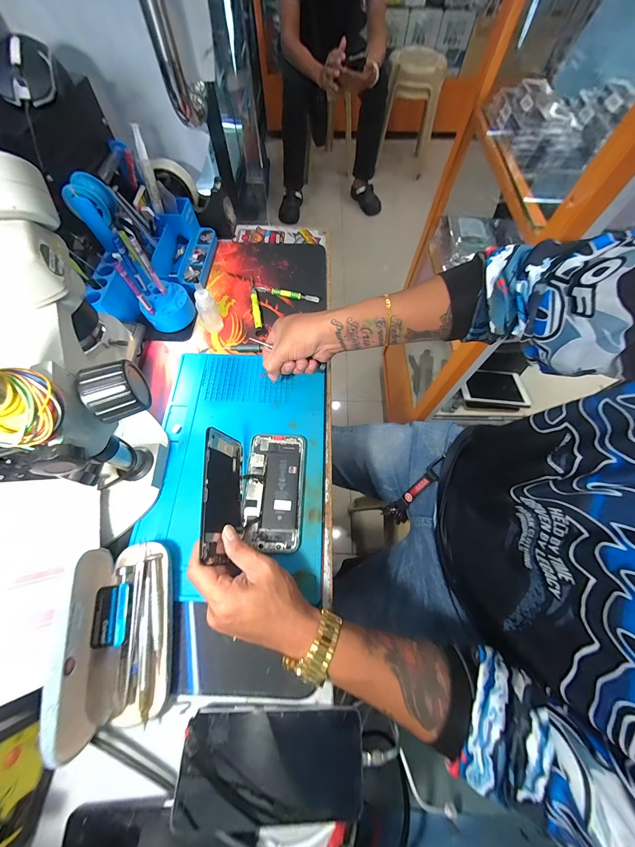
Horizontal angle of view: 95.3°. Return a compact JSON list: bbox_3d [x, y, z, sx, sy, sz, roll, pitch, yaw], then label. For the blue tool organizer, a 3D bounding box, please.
[{"bbox_3d":[-0.265,-0.284,0.459,0.162,0.148,0.241,-6,66,-4],"label":"blue tool organizer"}]

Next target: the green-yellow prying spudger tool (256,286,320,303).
[{"bbox_3d":[-0.055,-0.232,0.518,0.118,0.013,0.014,20,67,7],"label":"green-yellow prying spudger tool"}]

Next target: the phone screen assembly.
[{"bbox_3d":[-0.108,0.083,0.335,0.010,0.074,0.148,-12,65,12],"label":"phone screen assembly"}]

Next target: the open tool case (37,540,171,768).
[{"bbox_3d":[-0.200,0.206,0.284,0.083,0.063,0.160,-11,66,-6],"label":"open tool case"}]

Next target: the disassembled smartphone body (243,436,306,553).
[{"bbox_3d":[-0.056,0.084,0.376,0.076,0.011,0.148,2,66,-1],"label":"disassembled smartphone body"}]

